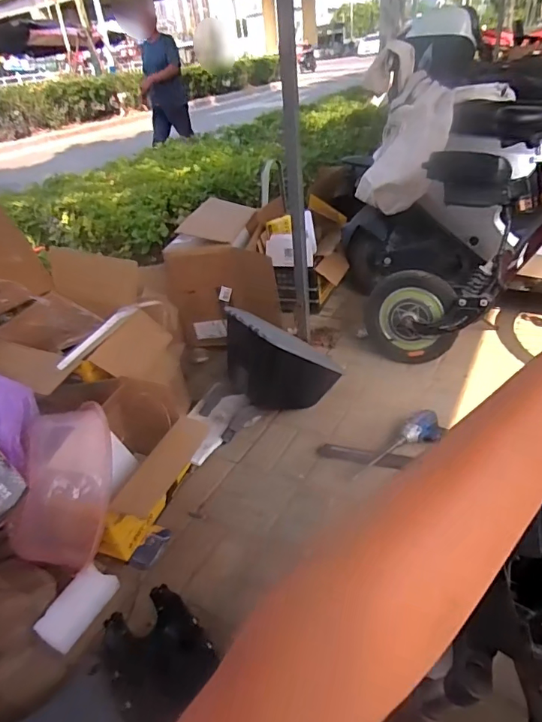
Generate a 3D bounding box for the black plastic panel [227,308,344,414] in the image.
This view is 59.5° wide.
[{"bbox_3d":[0.019,0.018,1.458,0.356,0.328,0.139,3,34,16],"label":"black plastic panel"}]

